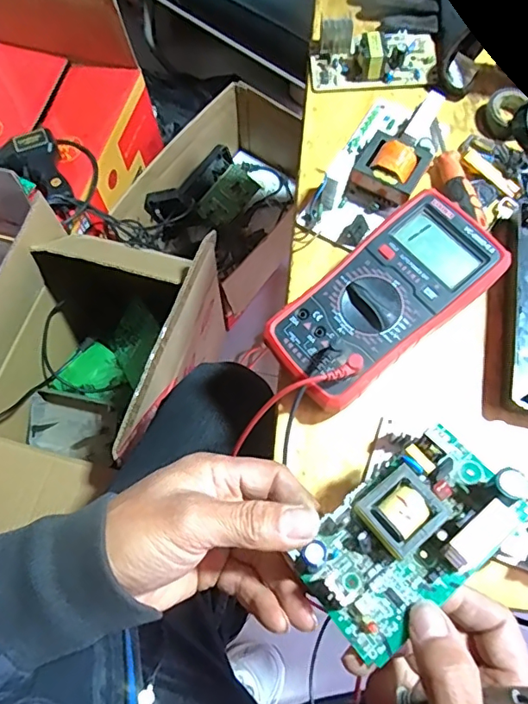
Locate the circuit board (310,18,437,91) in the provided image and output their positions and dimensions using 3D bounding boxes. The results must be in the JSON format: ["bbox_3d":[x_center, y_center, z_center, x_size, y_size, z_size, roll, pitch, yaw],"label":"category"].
[{"bbox_3d":[0.110,-0.299,0.498,0.123,0.033,0.061,0,70,2],"label":"circuit board"}]

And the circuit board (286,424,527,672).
[{"bbox_3d":[0.084,0.096,0.275,0.130,0.027,0.069,-35,73,-11],"label":"circuit board"}]

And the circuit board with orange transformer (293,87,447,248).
[{"bbox_3d":[0.102,-0.167,0.448,0.078,0.040,0.164,31,74,12],"label":"circuit board with orange transformer"}]

